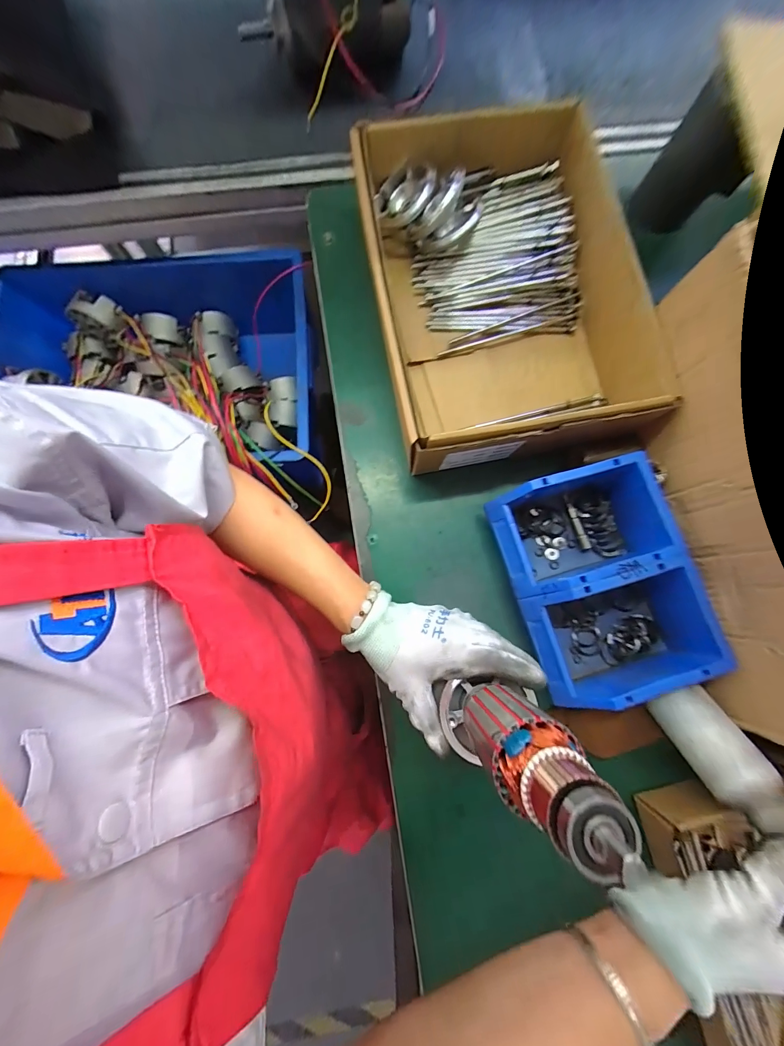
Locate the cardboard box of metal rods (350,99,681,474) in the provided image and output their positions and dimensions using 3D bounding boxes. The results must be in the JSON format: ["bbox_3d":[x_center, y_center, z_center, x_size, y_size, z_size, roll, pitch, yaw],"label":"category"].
[{"bbox_3d":[0.119,-0.264,0.437,0.281,0.114,0.386,-12,80,-4],"label":"cardboard box of metal rods"}]

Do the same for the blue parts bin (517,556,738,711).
[{"bbox_3d":[0.225,0.102,0.371,0.166,0.075,0.109,-17,80,-4],"label":"blue parts bin"}]

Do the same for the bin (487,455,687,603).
[{"bbox_3d":[0.197,0.004,0.390,0.169,0.074,0.106,-15,80,-4],"label":"bin"}]

